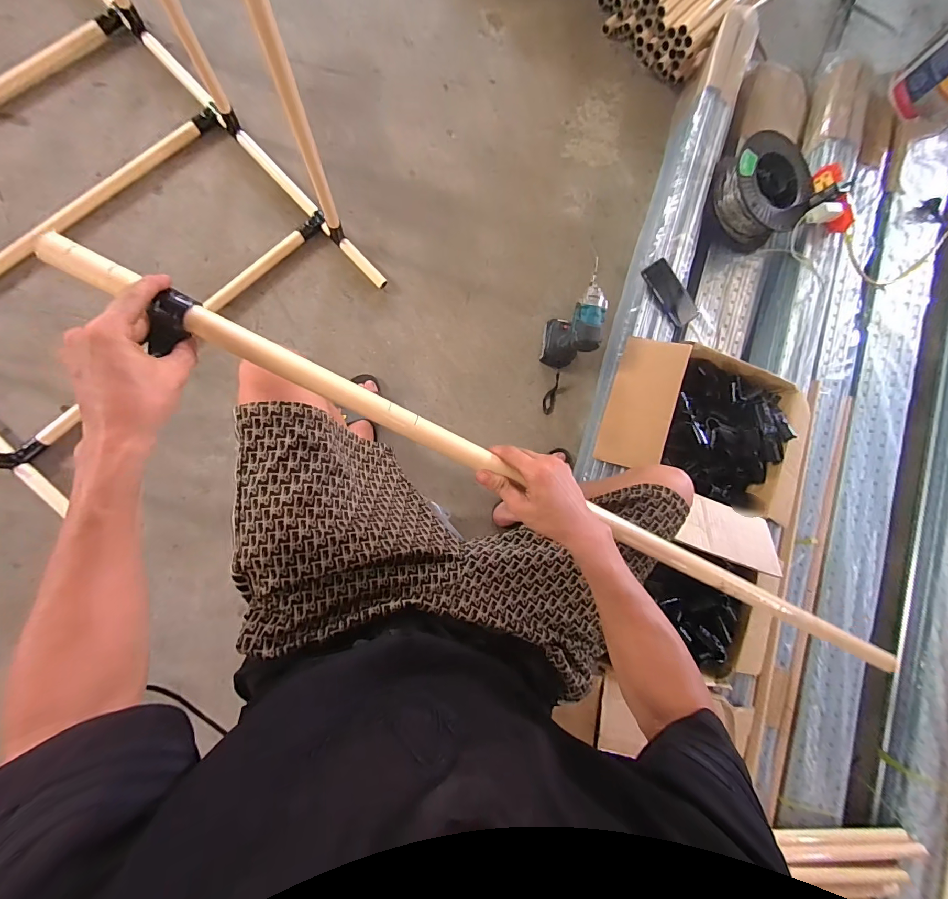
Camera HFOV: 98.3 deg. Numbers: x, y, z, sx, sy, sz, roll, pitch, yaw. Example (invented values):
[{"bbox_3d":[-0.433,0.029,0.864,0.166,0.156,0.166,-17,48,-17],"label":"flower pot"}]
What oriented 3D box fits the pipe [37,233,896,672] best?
[{"bbox_3d":[0.118,0.067,0.493,1.109,0.035,0.030,27,84,-14],"label":"pipe"}]

